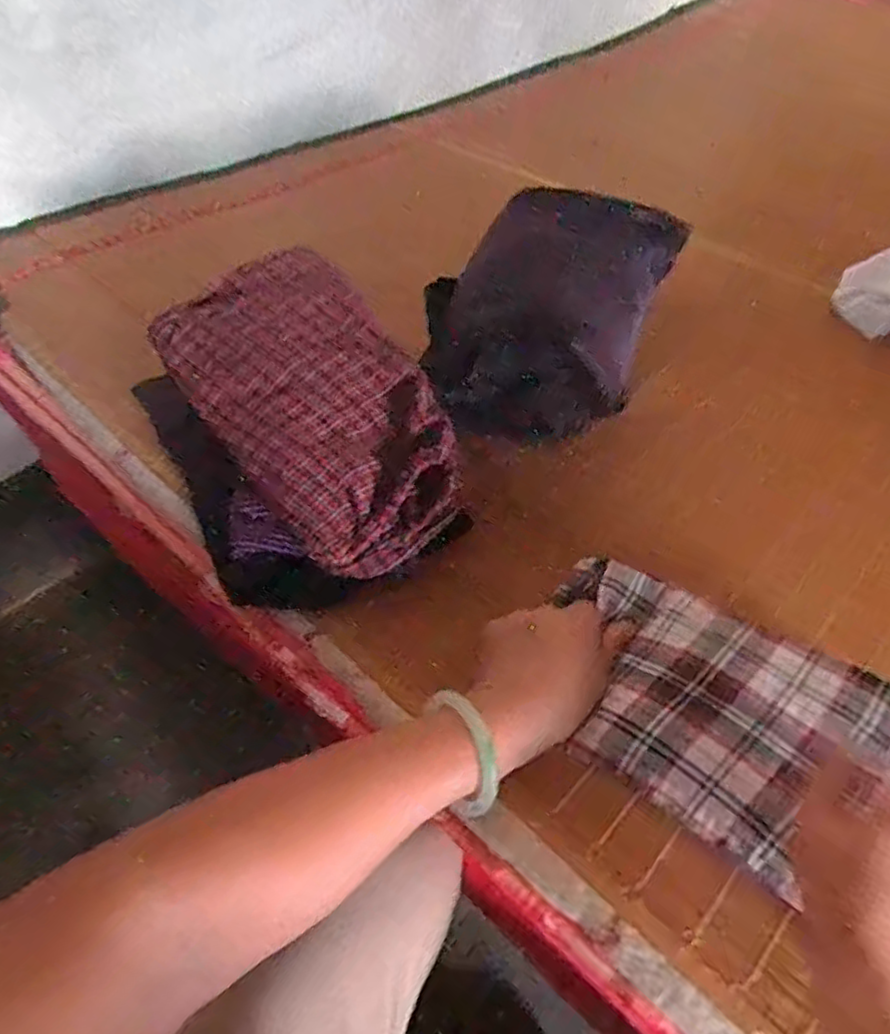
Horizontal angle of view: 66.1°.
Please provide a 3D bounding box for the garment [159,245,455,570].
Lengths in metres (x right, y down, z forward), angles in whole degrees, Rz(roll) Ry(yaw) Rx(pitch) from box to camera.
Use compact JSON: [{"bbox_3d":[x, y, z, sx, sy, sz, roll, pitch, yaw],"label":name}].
[{"bbox_3d":[-0.108,-0.098,0.555,0.167,0.047,0.301,-38,70,-8],"label":"garment"}]

